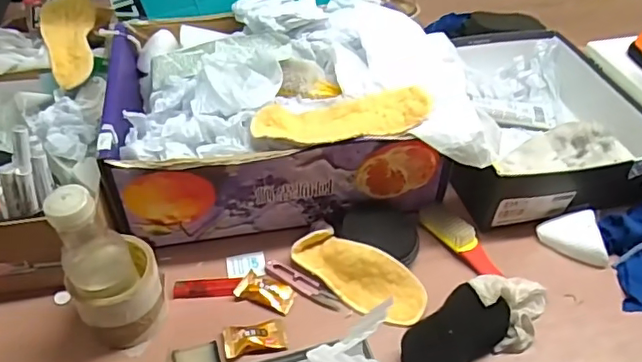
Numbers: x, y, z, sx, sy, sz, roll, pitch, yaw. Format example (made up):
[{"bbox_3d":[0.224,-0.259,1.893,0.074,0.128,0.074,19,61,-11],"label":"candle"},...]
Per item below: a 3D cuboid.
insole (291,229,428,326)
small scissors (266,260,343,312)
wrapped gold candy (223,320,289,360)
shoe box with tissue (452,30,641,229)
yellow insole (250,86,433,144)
[{"bbox_3d":[0.045,0.106,0.652,0.159,0.015,0.067,34,93,17],"label":"insole"},{"bbox_3d":[-0.020,0.119,0.660,0.102,0.009,0.021,27,50,24],"label":"small scissors"},{"bbox_3d":[-0.069,0.166,0.602,0.065,0.010,0.038,-8,45,-9],"label":"wrapped gold candy"},{"bbox_3d":[0.294,-0.093,0.818,0.261,0.094,0.333,-6,45,-7],"label":"shoe box with tissue"},{"bbox_3d":[0.025,-0.073,0.642,0.199,0.023,0.066,-6,45,-7],"label":"yellow insole"}]

